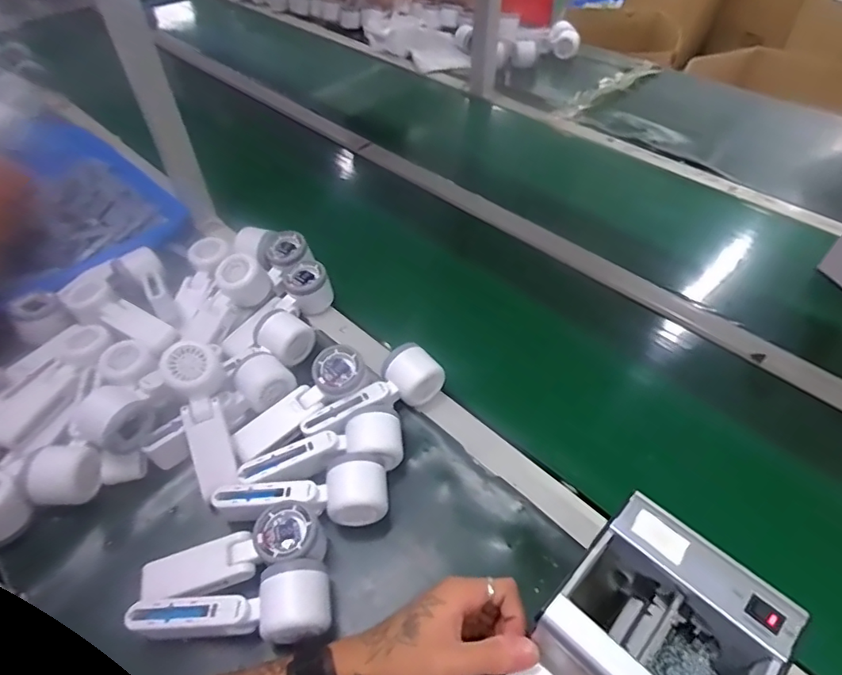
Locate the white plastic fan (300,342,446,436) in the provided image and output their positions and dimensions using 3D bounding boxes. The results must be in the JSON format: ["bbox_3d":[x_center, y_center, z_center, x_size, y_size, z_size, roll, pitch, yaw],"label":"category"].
[{"bbox_3d":[-0.054,0.065,0.598,0.165,0.045,0.055,-28,53,-22],"label":"white plastic fan"}]

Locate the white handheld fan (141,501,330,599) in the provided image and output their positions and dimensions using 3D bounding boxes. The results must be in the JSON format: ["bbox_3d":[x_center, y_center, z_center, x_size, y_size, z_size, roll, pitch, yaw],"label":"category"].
[{"bbox_3d":[-0.174,0.202,0.496,0.165,0.054,0.056,-9,48,-6],"label":"white handheld fan"}]

